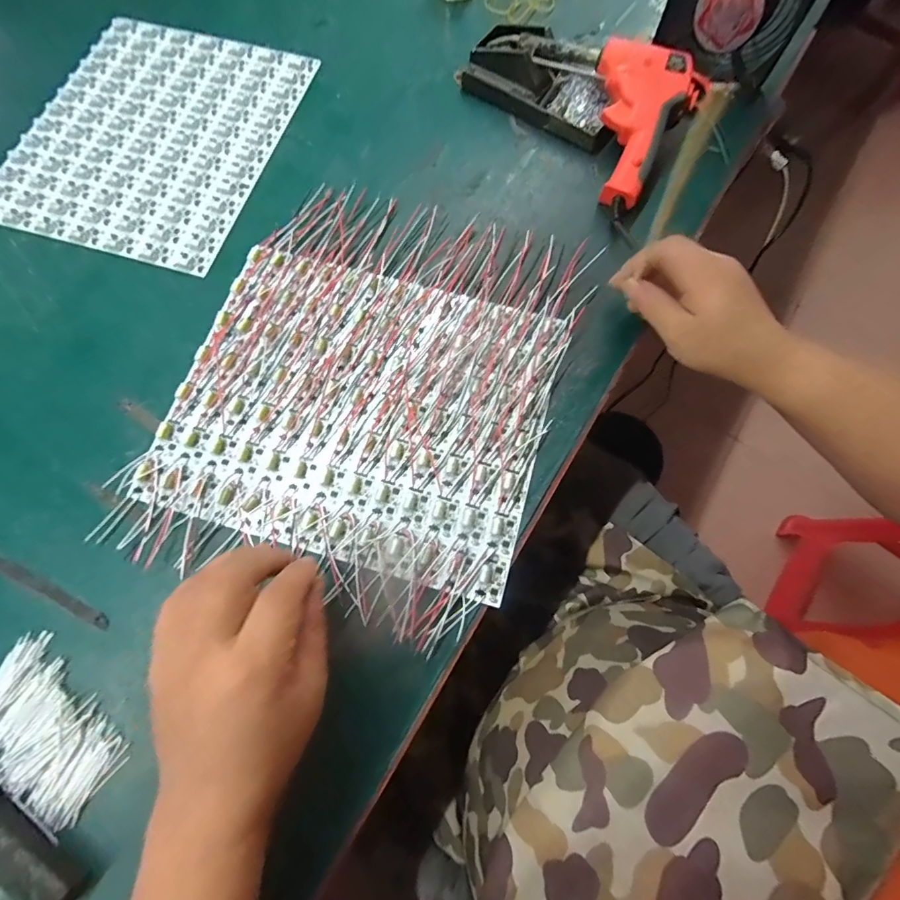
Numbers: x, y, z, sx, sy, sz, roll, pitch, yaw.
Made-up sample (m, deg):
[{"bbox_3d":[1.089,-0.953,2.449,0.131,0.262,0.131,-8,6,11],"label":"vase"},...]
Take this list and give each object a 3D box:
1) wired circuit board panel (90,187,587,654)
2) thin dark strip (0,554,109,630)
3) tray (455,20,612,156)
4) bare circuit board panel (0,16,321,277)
[{"bbox_3d":[-0.064,-0.058,0.363,0.292,0.010,0.351,17,73,5],"label":"wired circuit board panel"},{"bbox_3d":[-0.301,0.092,0.313,0.138,0.004,0.011,24,74,7],"label":"thin dark strip"},{"bbox_3d":[0.092,-0.366,0.441,0.167,0.042,0.065,35,75,10],"label":"tray"},{"bbox_3d":[-0.300,-0.320,0.446,0.245,0.004,0.285,16,73,5],"label":"bare circuit board panel"}]

